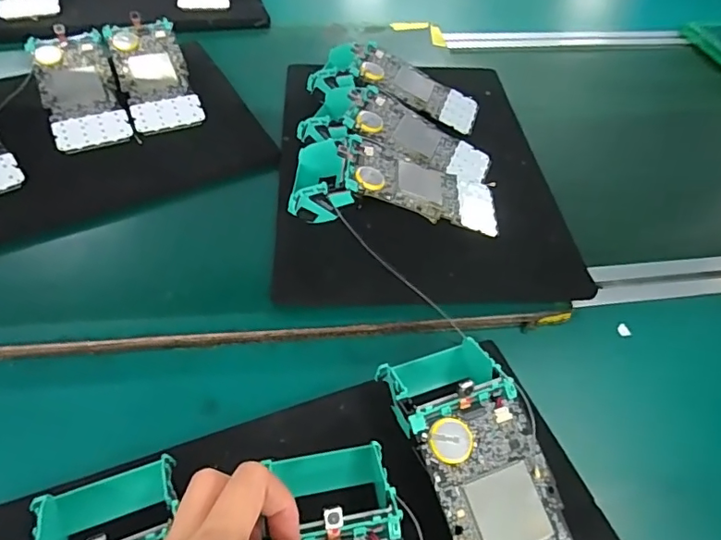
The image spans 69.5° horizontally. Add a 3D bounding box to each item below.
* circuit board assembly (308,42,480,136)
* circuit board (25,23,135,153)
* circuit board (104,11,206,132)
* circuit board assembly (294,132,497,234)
[{"bbox_3d":[0.036,-0.191,0.541,0.175,0.046,0.086,13,49,7],"label":"circuit board assembly"},{"bbox_3d":[-0.272,-0.178,0.504,0.066,0.007,0.142,-19,71,-19],"label":"circuit board"},{"bbox_3d":[-0.211,-0.202,0.530,0.066,0.010,0.144,-18,71,-18],"label":"circuit board"},{"bbox_3d":[0.031,-0.075,0.436,0.169,0.046,0.080,4,49,-2],"label":"circuit board assembly"}]

